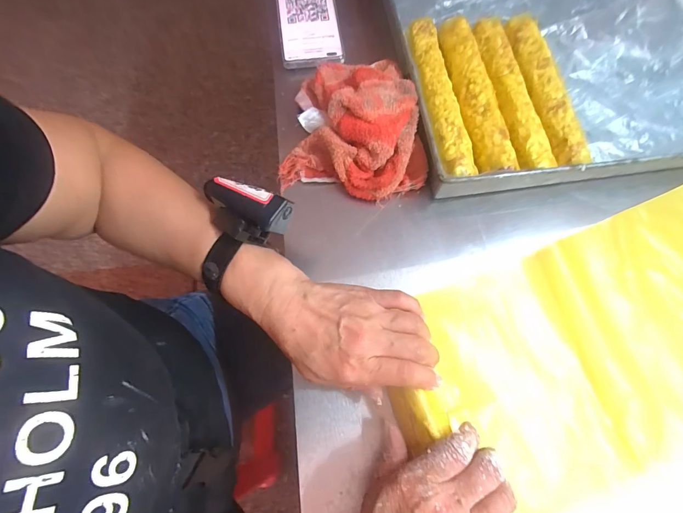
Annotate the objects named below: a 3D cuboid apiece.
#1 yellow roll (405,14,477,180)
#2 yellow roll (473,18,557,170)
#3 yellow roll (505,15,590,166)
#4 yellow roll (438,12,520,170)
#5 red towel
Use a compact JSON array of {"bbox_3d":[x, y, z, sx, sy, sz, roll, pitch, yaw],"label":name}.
[{"bbox_3d":[0.107,-0.180,0.413,0.043,0.037,0.212,-9,72,-3],"label":"yellow roll"},{"bbox_3d":[0.191,-0.185,0.419,0.034,0.031,0.202,-9,72,-3],"label":"yellow roll"},{"bbox_3d":[0.232,-0.191,0.422,0.032,0.030,0.205,-9,72,-3],"label":"yellow roll"},{"bbox_3d":[0.148,-0.185,0.418,0.036,0.032,0.212,-9,72,-3],"label":"yellow roll"},{"bbox_3d":[0.019,-0.145,0.391,0.154,0.055,0.154,10,72,3],"label":"red towel"}]

